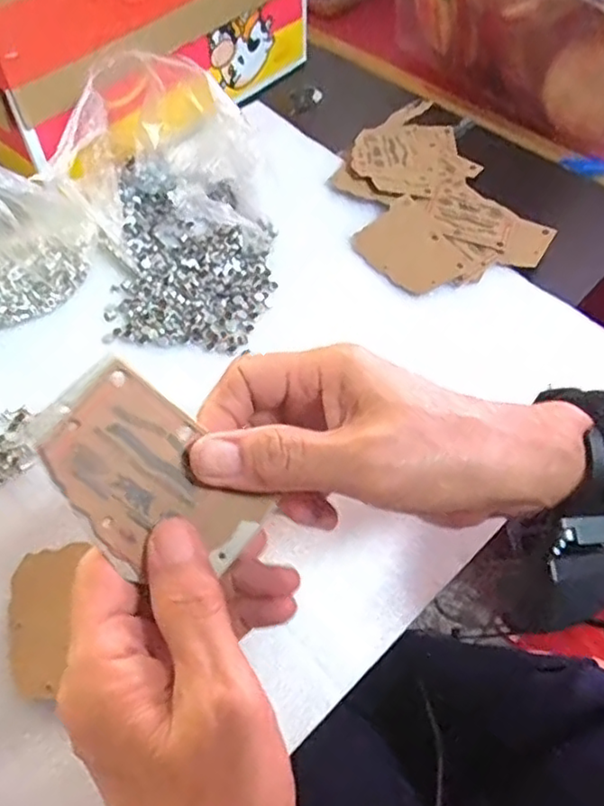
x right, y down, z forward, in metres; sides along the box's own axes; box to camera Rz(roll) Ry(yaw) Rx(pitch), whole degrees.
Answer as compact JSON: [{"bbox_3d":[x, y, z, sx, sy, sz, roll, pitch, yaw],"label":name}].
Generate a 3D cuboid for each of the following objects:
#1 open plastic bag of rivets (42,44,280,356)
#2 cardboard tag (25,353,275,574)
[{"bbox_3d":[-0.083,-0.131,0.404,0.128,0.084,0.192,-4,58,-4],"label":"open plastic bag of rivets"},{"bbox_3d":[-0.054,0.028,0.225,0.083,0.004,0.053,46,60,-15],"label":"cardboard tag"}]

